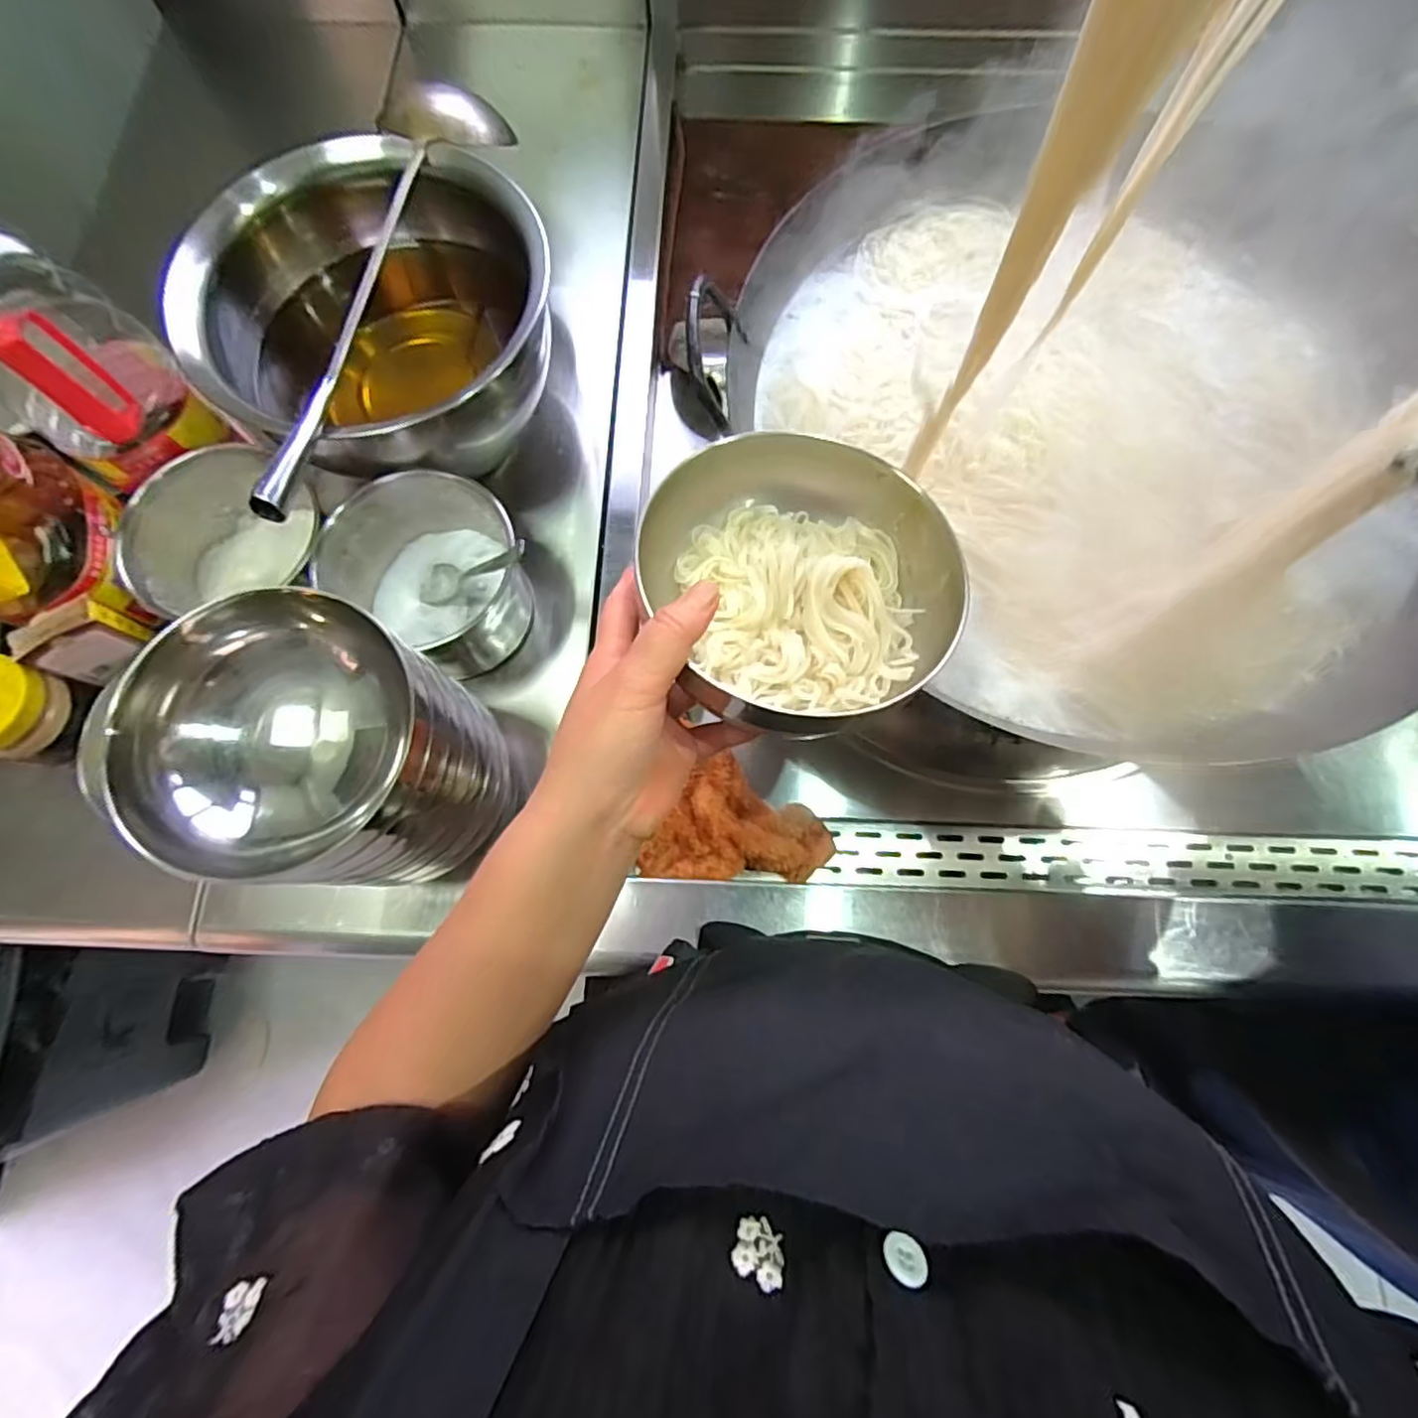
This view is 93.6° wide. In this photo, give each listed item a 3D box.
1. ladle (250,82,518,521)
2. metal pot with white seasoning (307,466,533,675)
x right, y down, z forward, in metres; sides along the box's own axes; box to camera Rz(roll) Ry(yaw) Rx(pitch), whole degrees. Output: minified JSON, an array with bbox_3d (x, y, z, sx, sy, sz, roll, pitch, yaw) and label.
[{"bbox_3d":[-0.274,-0.340,0.520,0.092,0.046,0.437,15,75,4],"label":"ladle"},{"bbox_3d":[-0.227,-0.112,0.558,0.136,0.120,0.139,27,76,7],"label":"metal pot with white seasoning"}]

